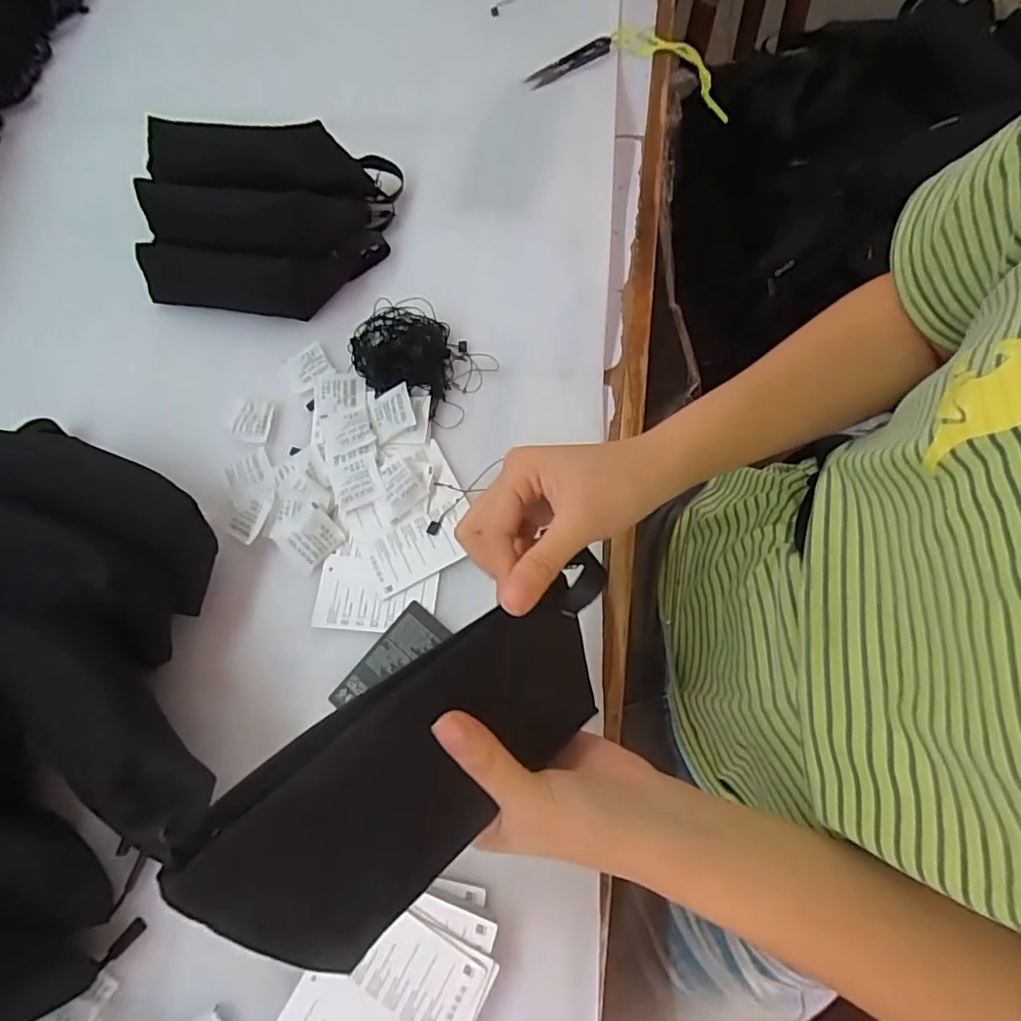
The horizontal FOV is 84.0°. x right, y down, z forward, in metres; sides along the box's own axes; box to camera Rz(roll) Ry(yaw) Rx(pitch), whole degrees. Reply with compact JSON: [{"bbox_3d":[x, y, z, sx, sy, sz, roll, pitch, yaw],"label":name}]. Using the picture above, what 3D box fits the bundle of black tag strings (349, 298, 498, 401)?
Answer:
[{"bbox_3d":[-0.078,-0.128,0.459,0.084,0.032,0.100,-41,74,-11],"label":"bundle of black tag strings"}]

